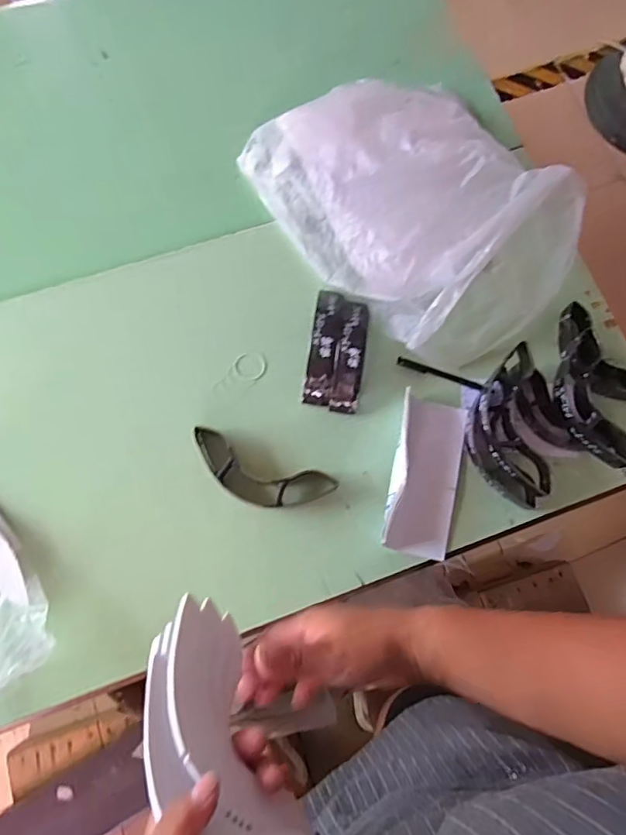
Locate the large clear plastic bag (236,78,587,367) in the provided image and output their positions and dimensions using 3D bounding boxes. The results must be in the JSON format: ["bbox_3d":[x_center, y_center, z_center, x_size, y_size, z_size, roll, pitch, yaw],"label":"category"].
[{"bbox_3d":[0.135,-0.307,0.706,0.307,0.127,0.470,-40,80,-11],"label":"large clear plastic bag"}]

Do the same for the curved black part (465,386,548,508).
[{"bbox_3d":[0.242,0.037,0.658,0.067,0.058,0.166,-15,77,-6],"label":"curved black part"}]

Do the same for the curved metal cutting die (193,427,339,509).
[{"bbox_3d":[-0.070,0.077,0.659,0.188,0.034,0.066,21,76,3],"label":"curved metal cutting die"}]

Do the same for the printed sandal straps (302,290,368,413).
[{"bbox_3d":[0.031,-0.094,0.682,0.077,0.051,0.164,7,76,0],"label":"printed sandal straps"}]

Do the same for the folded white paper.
[{"bbox_3d":[0.147,0.073,0.659,0.092,0.051,0.204,12,76,1],"label":"folded white paper"}]

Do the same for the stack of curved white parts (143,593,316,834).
[{"bbox_3d":[-0.059,0.221,0.341,0.035,0.095,0.194,-51,50,28],"label":"stack of curved white parts"}]

